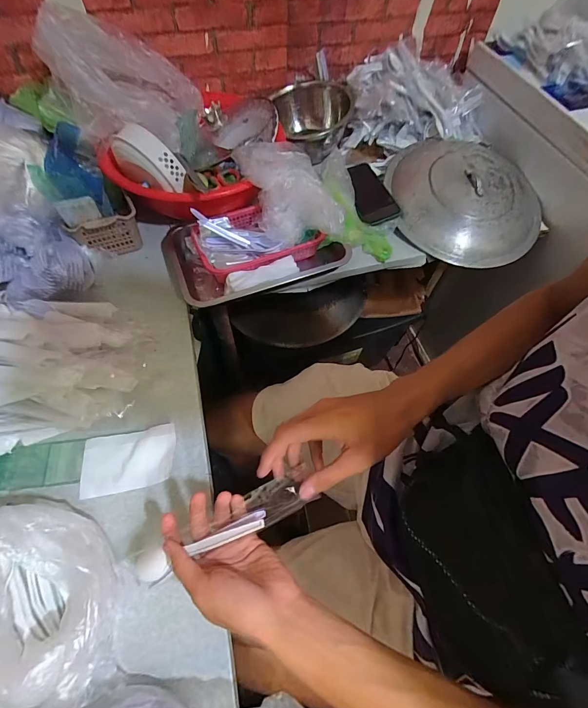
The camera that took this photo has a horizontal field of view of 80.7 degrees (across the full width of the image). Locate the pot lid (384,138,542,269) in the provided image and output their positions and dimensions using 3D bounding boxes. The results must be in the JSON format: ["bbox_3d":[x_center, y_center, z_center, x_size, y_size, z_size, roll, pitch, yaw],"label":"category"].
[{"bbox_3d":[0.344,-0.317,0.709,0.318,0.056,0.318,0,78,-1],"label":"pot lid"}]

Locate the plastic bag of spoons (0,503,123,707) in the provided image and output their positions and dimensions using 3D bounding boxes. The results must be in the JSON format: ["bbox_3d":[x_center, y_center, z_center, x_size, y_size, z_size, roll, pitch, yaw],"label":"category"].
[{"bbox_3d":[-0.250,0.248,0.345,0.117,0.104,0.184,-24,63,-15],"label":"plastic bag of spoons"}]

